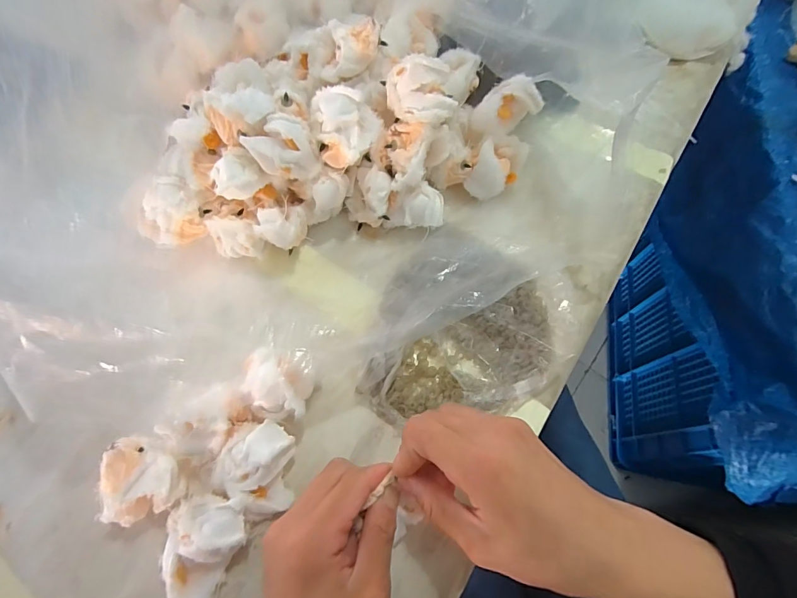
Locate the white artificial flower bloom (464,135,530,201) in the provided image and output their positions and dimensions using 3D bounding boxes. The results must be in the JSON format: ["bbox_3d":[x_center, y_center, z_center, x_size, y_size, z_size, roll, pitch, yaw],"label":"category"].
[{"bbox_3d":[0.097,-0.133,0.405,0.046,0.039,0.062,25,68,8],"label":"white artificial flower bloom"}]

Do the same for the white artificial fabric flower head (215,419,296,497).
[{"bbox_3d":[-0.100,0.111,0.284,0.054,0.029,0.036,-31,71,-15],"label":"white artificial fabric flower head"}]

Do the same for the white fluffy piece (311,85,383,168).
[{"bbox_3d":[-0.045,-0.144,0.347,0.055,0.050,0.058,22,68,7],"label":"white fluffy piece"}]

